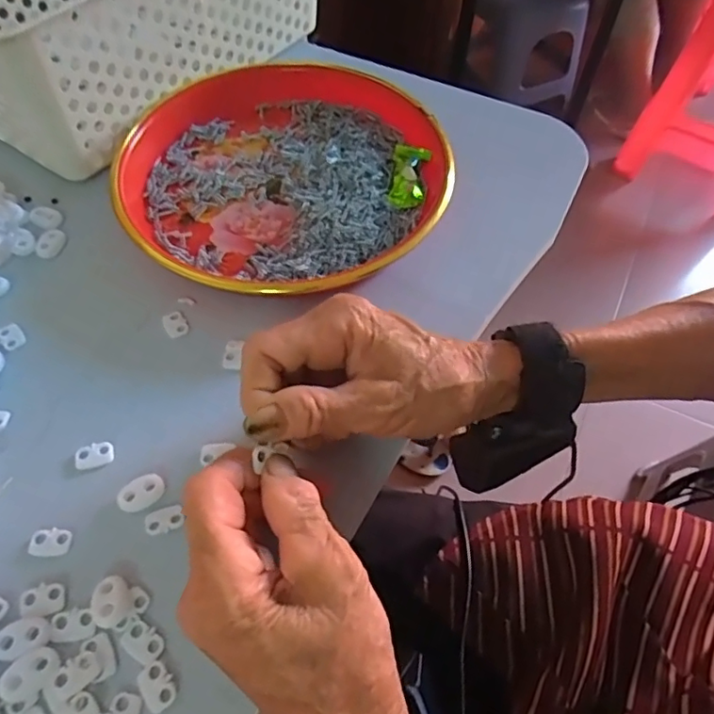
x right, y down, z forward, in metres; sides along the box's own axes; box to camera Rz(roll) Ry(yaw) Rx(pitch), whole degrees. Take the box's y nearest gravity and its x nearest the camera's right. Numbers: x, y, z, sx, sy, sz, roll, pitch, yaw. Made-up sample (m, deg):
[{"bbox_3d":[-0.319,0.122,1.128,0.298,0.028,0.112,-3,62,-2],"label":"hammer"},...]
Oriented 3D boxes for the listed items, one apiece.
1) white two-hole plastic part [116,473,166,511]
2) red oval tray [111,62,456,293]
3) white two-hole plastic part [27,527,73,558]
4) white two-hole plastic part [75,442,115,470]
[{"bbox_3d":[-0.106,0.066,0.273,0.022,0.004,0.017,-30,62,-19],"label":"white two-hole plastic part"},{"bbox_3d":[-0.048,-0.124,0.379,0.212,0.030,0.206,-16,59,-12],"label":"red oval tray"},{"bbox_3d":[-0.143,0.086,0.259,0.019,0.004,0.013,6,57,3],"label":"white two-hole plastic part"},{"bbox_3d":[-0.134,0.049,0.284,0.018,0.004,0.013,-17,59,-12],"label":"white two-hole plastic part"}]

